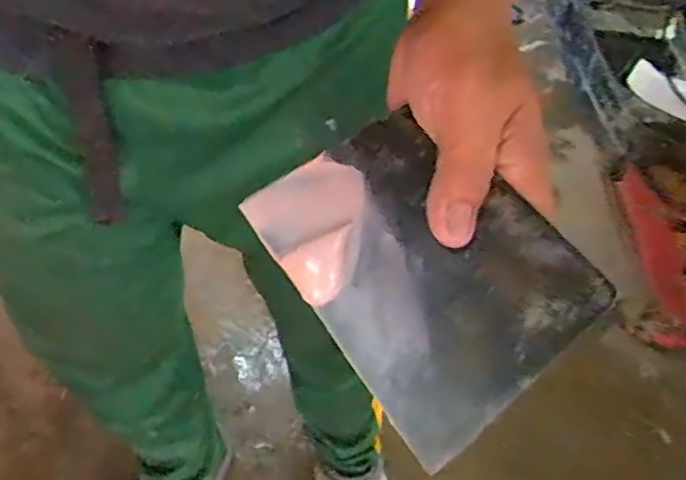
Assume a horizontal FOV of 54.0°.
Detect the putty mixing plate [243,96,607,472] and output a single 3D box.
[{"bbox_3d":[0.034,0.007,0.283,0.100,0.009,0.138,-33,63,-10],"label":"putty mixing plate"}]

